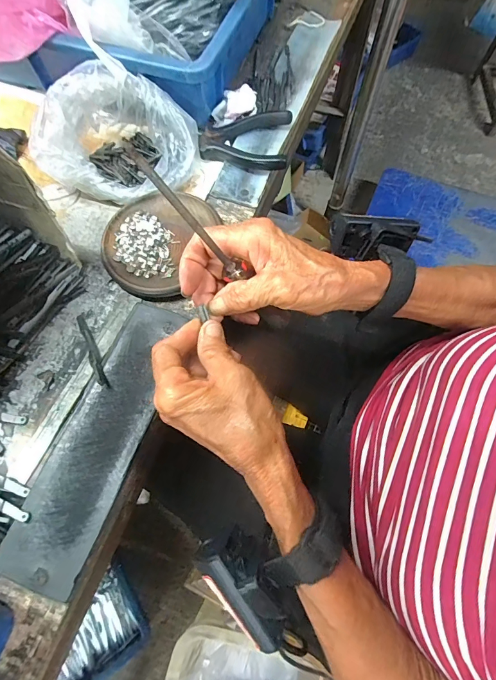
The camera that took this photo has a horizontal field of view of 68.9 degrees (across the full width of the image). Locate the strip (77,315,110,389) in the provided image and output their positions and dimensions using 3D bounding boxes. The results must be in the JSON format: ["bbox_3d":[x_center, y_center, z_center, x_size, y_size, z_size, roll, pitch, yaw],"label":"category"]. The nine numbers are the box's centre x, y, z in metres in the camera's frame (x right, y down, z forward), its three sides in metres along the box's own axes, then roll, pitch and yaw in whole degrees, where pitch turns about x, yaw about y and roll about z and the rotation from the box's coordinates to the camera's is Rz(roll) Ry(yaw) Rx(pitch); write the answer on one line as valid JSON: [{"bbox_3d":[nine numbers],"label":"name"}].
[{"bbox_3d":[-0.131,0.007,0.303,0.007,0.013,0.078,-28,56,-11],"label":"strip"}]

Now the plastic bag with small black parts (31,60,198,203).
[{"bbox_3d":[-0.126,-0.203,0.355,0.137,0.080,0.115,12,67,6],"label":"plastic bag with small black parts"}]

